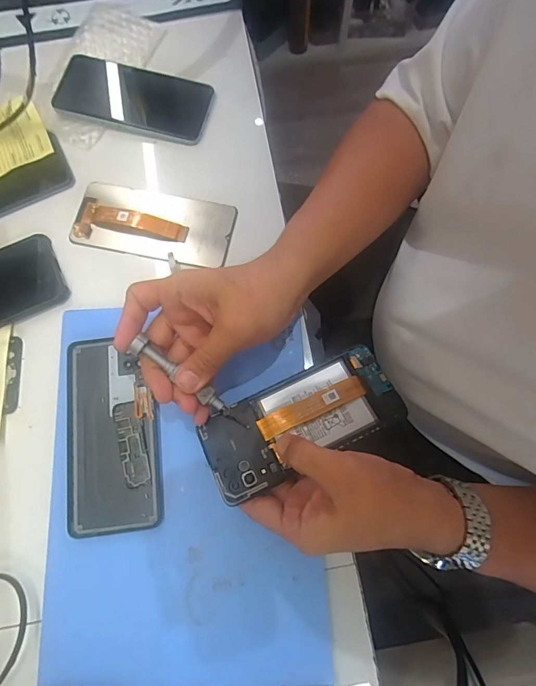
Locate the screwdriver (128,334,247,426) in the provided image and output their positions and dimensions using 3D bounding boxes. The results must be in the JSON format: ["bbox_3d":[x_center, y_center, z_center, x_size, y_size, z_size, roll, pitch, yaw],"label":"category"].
[{"bbox_3d":[-0.059,0.033,0.314,0.110,0.020,0.015,39,77,-9],"label":"screwdriver"}]

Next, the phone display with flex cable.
[{"bbox_3d":[-0.116,-0.122,0.403,0.158,0.009,0.069,12,75,3],"label":"phone display with flex cable"}]

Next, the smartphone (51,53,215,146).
[{"bbox_3d":[-0.144,-0.269,0.440,0.164,0.010,0.081,14,75,3],"label":"smartphone"}]

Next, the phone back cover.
[{"bbox_3d":[-0.133,0.076,0.346,0.078,0.008,0.160,-6,75,-2],"label":"phone back cover"}]

